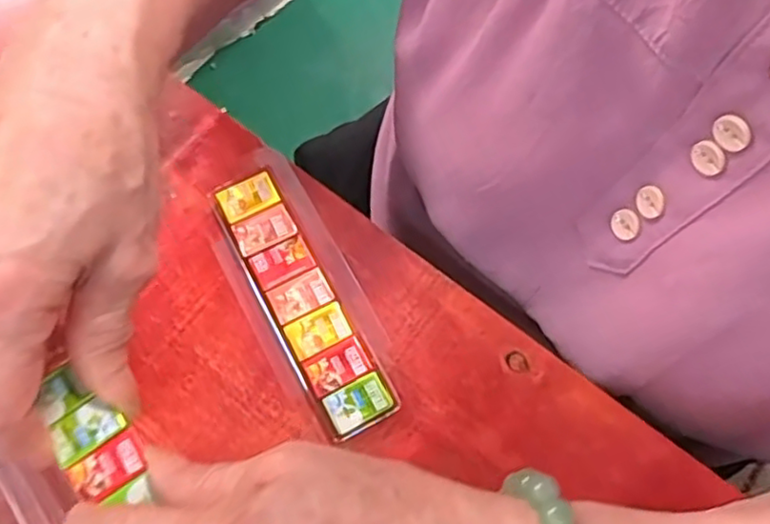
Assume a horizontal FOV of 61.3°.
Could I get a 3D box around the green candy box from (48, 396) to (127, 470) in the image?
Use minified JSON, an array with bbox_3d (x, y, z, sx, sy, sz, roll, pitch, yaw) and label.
[{"bbox_3d":[-0.107,0.059,0.228,0.023,0.004,0.016,-35,77,-12],"label":"green candy box"}]

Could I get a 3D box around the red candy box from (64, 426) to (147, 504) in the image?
[{"bbox_3d":[-0.097,0.071,0.225,0.025,0.004,0.017,-35,77,-12],"label":"red candy box"}]

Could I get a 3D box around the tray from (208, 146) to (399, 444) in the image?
[{"bbox_3d":[-0.037,0.014,0.280,0.047,0.009,0.124,-28,75,-10],"label":"tray"}]

